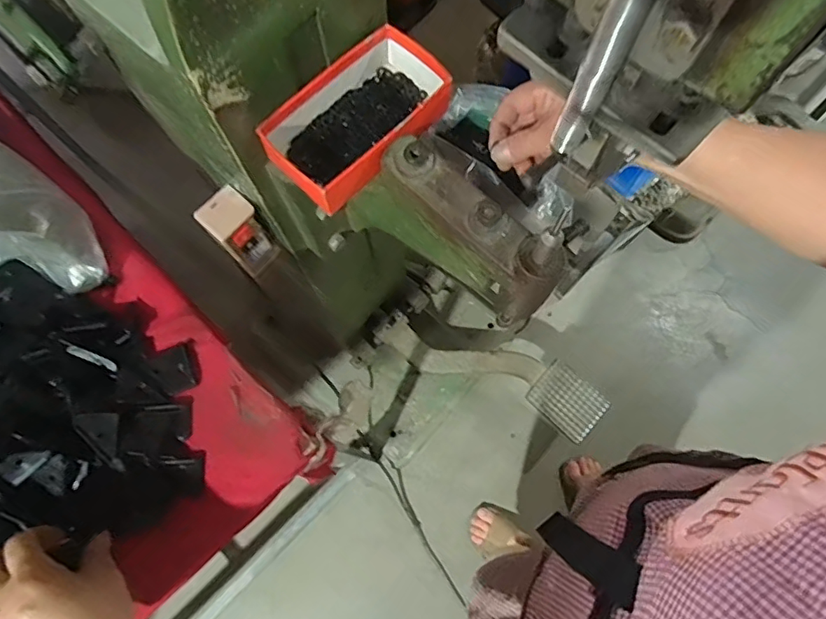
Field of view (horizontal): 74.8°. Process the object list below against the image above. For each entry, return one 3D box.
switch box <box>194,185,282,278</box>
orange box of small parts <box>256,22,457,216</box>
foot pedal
[{"bbox_3d":[-0.190,-0.082,0.601,0.049,0.105,0.049,40,78,11],"label":"switch box"},{"bbox_3d":[-0.044,-0.163,0.477,0.168,0.047,0.102,-43,78,-11],"label":"orange box of small parts"},{"bbox_3d":[0.180,0.119,1.142,0.496,0.083,0.144,24,76,7],"label":"foot pedal"}]

